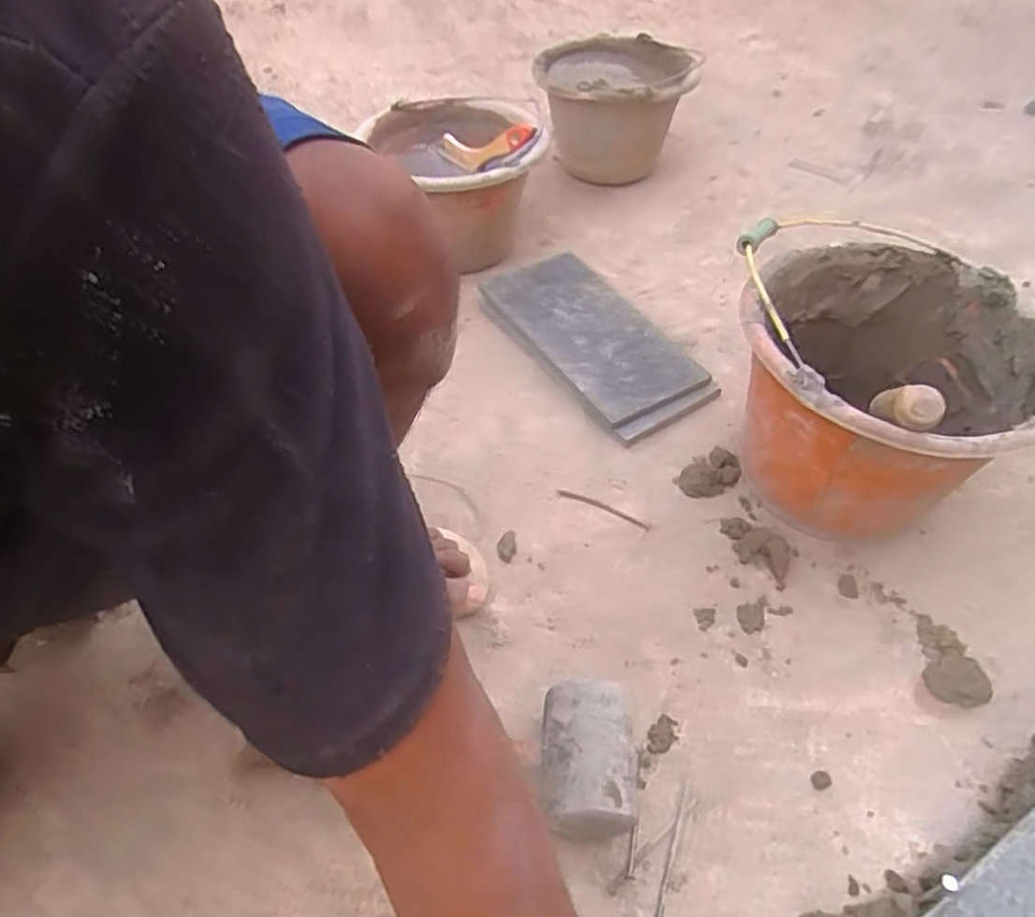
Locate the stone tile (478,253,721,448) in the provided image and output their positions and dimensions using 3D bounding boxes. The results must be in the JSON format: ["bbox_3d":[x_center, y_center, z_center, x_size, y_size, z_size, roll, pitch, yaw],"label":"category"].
[{"bbox_3d":[0.093,-0.151,0.893,0.148,0.035,0.324,-25,54,-21],"label":"stone tile"}]

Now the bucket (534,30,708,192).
[{"bbox_3d":[0.152,-0.581,1.182,0.254,0.191,0.294,16,55,5],"label":"bucket"}]

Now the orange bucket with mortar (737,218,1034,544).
[{"bbox_3d":[0.339,-0.058,0.686,0.257,0.215,0.278,3,55,-4],"label":"orange bucket with mortar"}]

